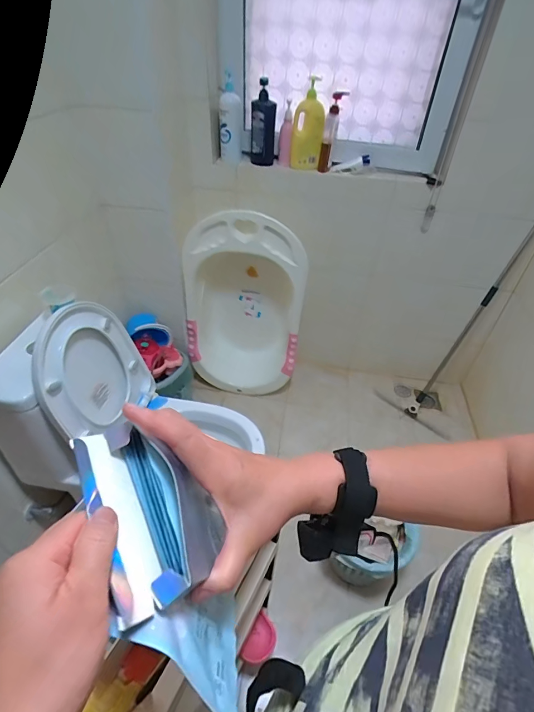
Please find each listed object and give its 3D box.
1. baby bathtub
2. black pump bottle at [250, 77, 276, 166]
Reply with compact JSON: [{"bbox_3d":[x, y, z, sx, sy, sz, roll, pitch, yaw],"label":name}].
[{"bbox_3d":[-0.098,-0.223,1.690,0.499,0.822,0.256,8,42,9],"label":"baby bathtub"},{"bbox_3d":[-0.015,-0.856,1.402,0.093,0.278,0.079,-1,41,-2],"label":"black pump bottle"}]

